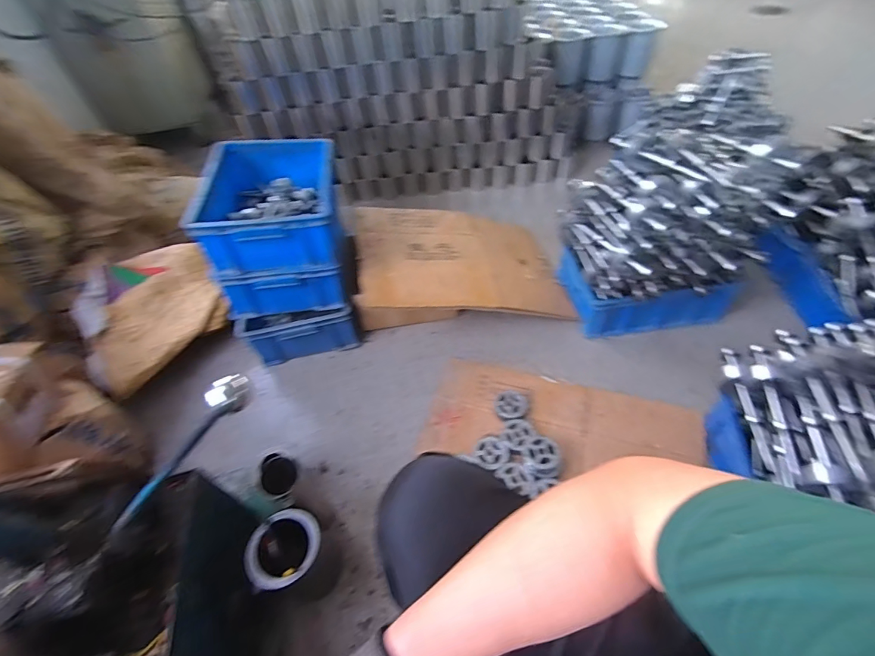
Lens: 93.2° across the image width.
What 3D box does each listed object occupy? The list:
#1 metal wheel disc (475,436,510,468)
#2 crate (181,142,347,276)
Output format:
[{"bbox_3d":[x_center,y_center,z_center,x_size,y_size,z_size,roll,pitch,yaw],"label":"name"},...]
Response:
[{"bbox_3d":[0.123,0.280,0.936,0.074,0.008,0.070,-1,54,2],"label":"metal wheel disc"},{"bbox_3d":[-0.428,-0.332,1.067,0.320,0.145,0.414,-10,50,-2],"label":"crate"}]

